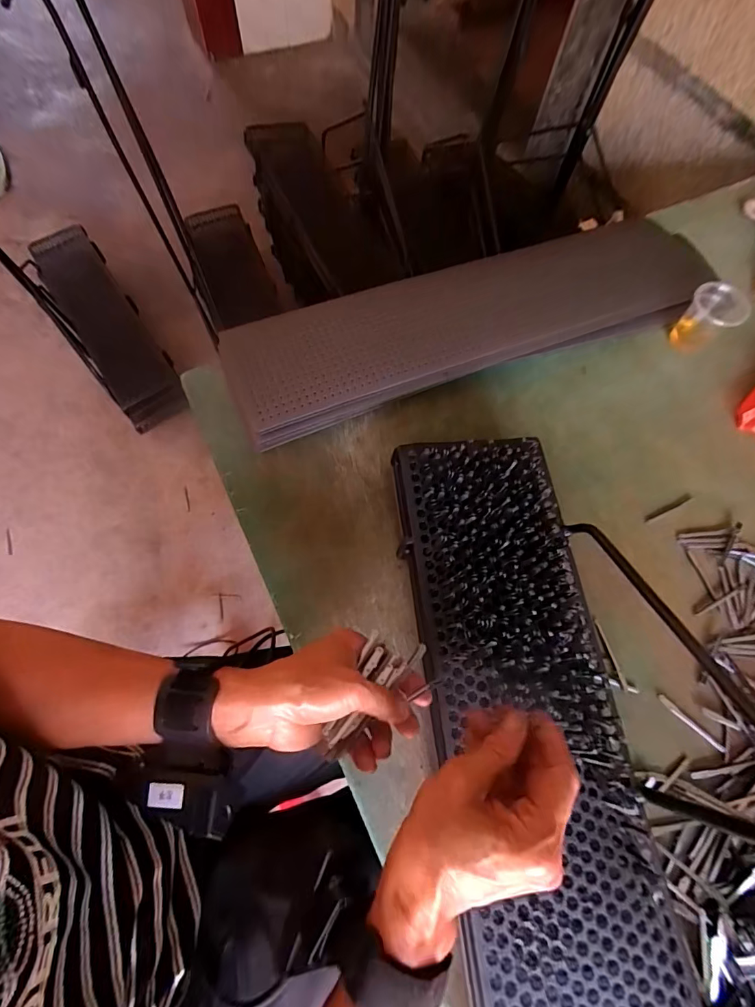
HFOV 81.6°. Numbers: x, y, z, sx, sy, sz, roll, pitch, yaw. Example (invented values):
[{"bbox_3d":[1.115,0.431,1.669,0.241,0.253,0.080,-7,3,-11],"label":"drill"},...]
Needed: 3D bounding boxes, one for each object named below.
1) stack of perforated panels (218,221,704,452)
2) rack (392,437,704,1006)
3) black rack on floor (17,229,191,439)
[{"bbox_3d":[0.120,-0.227,0.547,0.597,0.054,0.149,-20,71,-10],"label":"stack of perforated panels"},{"bbox_3d":[0.121,0.218,0.322,0.149,0.045,0.583,-6,69,-6],"label":"rack"},{"bbox_3d":[-0.681,-0.449,1.098,0.163,0.108,0.594,-33,74,-14],"label":"black rack on floor"}]

